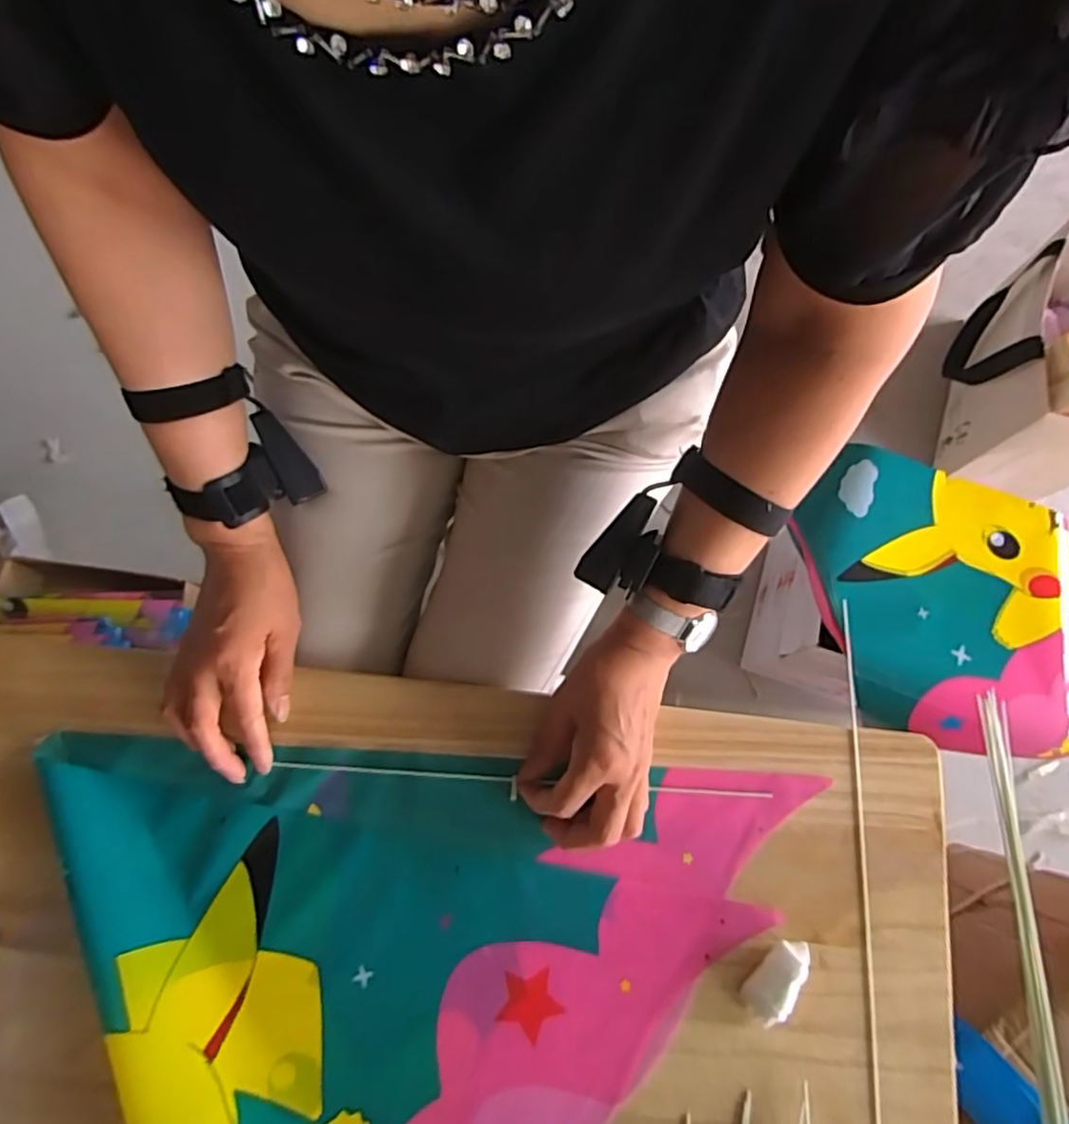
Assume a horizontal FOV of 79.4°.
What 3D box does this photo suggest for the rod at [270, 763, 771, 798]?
[{"bbox_3d":[-0.008,0.158,0.467,0.354,0.008,0.006,4,76,0],"label":"rod"}]

